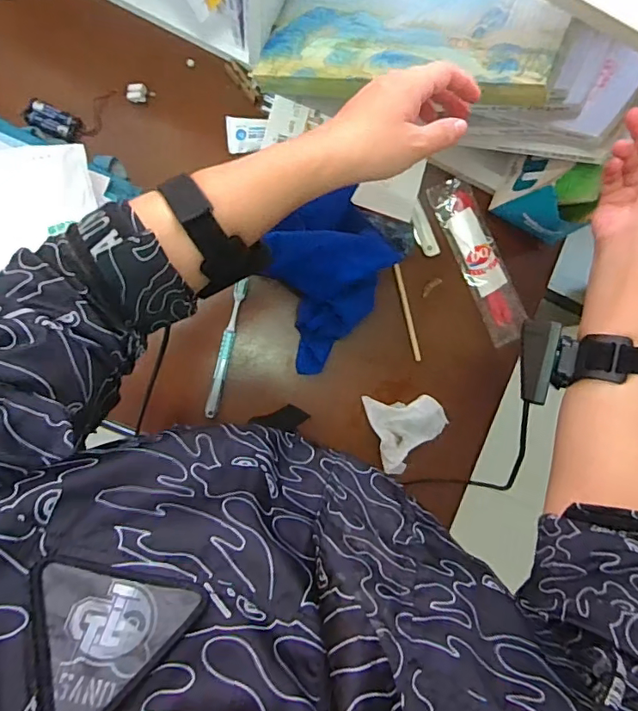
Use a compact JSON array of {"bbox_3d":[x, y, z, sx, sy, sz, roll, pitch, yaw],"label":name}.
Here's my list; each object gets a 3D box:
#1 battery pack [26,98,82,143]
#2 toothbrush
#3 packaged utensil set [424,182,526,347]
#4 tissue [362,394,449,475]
[{"bbox_3d":[-0.329,-0.288,0.627,0.057,0.020,0.035,16,86,-7],"label":"battery pack"},{"bbox_3d":[-0.120,-0.005,0.653,0.017,0.015,0.172,13,87,-7],"label":"toothbrush"},{"bbox_3d":[0.222,-0.130,0.699,0.058,0.011,0.234,-26,92,-8],"label":"packaged utensil set"},{"bbox_3d":[0.121,0.096,0.676,0.099,0.029,0.099,-14,90,-8],"label":"tissue"}]

